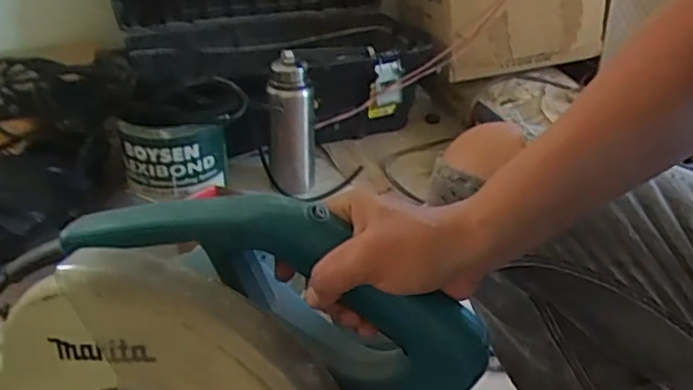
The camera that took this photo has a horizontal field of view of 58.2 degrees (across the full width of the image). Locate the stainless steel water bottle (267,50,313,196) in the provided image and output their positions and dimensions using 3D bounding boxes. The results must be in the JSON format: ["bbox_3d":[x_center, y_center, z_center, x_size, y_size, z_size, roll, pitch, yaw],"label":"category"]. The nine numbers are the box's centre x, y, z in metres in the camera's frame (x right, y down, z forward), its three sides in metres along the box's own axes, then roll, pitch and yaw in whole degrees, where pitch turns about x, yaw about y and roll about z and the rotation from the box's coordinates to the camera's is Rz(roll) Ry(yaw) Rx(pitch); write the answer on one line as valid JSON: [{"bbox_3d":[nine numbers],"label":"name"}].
[{"bbox_3d":[-0.098,-0.121,1.126,0.080,0.241,0.073,0,31,-5],"label":"stainless steel water bottle"}]

